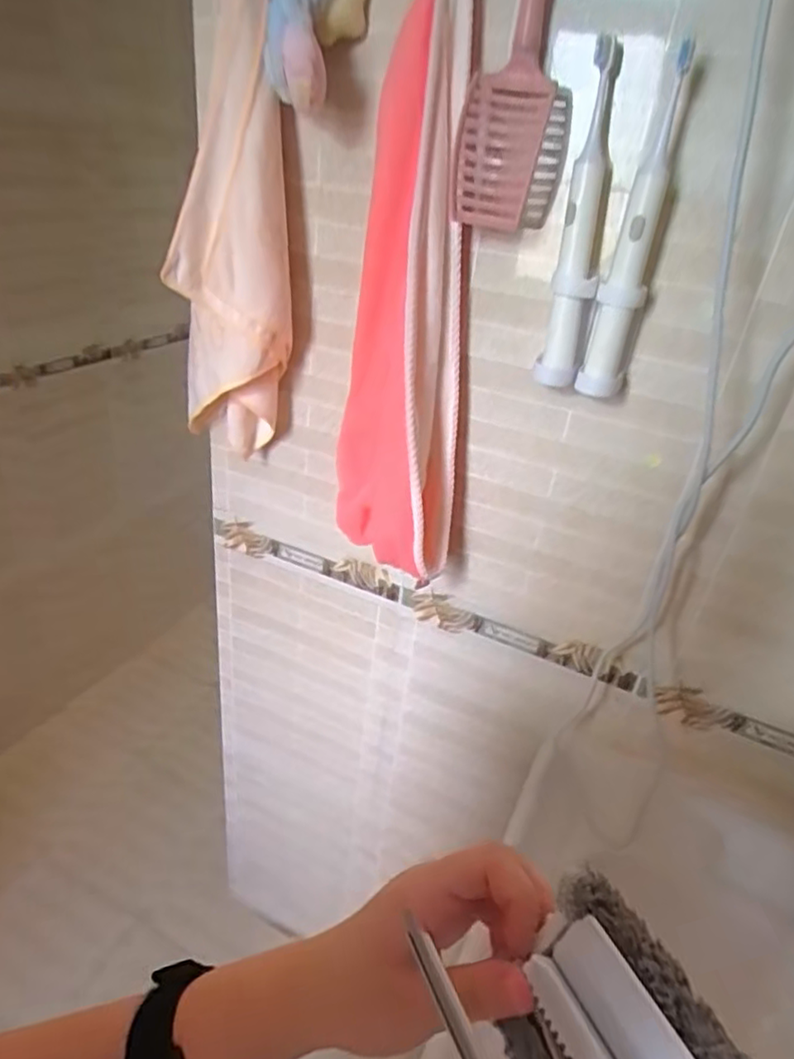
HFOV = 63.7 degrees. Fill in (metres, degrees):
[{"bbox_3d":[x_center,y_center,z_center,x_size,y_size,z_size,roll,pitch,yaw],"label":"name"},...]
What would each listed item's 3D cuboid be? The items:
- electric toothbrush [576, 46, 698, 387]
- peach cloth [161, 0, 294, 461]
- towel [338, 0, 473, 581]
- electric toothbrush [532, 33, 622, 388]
[{"bbox_3d":[0.194,-0.232,0.522,0.035,0.246,0.033,20,33,21],"label":"electric toothbrush"},{"bbox_3d":[-0.172,-0.252,0.657,0.114,0.375,0.174,-1,32,-13],"label":"peach cloth"},{"bbox_3d":[0.004,-0.220,0.631,0.128,0.544,0.076,16,25,30],"label":"towel"},{"bbox_3d":[0.158,-0.253,0.540,0.037,0.252,0.042,8,31,1],"label":"electric toothbrush"}]

